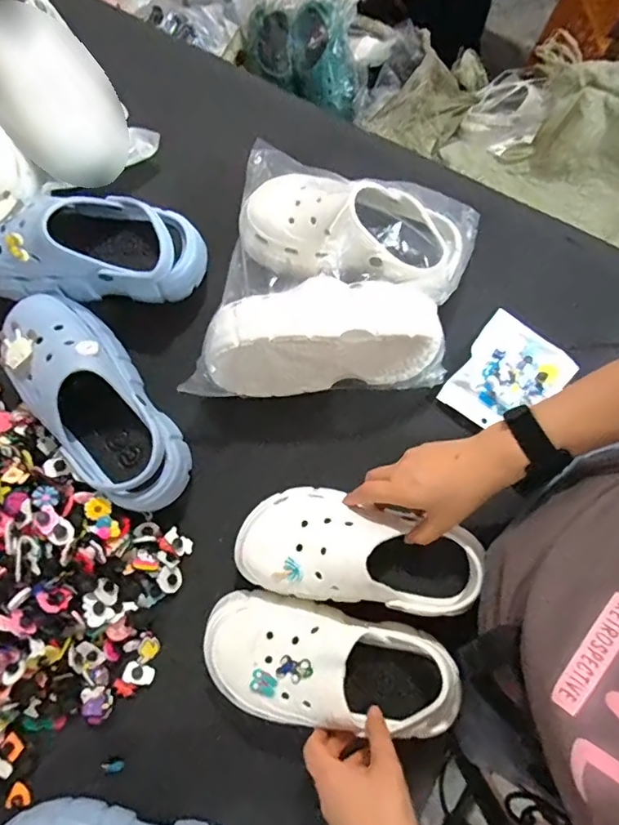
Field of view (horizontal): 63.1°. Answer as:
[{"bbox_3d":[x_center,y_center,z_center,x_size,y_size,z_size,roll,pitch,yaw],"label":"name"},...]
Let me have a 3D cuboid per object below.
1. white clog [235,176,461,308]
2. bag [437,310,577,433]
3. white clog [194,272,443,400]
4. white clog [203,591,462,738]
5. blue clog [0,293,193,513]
[{"bbox_3d":[0.044,-0.194,0.563,0.250,0.105,0.119,13,79,1],"label":"white clog"},{"bbox_3d":[0.236,-0.040,0.597,0.111,0.010,0.135,36,81,6],"label":"bag"},{"bbox_3d":[0.011,-0.090,0.545,0.254,0.089,0.116,-6,79,-2],"label":"white clog"},{"bbox_3d":[0.018,0.248,0.482,0.243,0.073,0.103,13,79,1],"label":"white clog"},{"bbox_3d":[-0.227,-0.015,0.526,0.100,0.085,0.254,-37,82,-7],"label":"blue clog"}]

